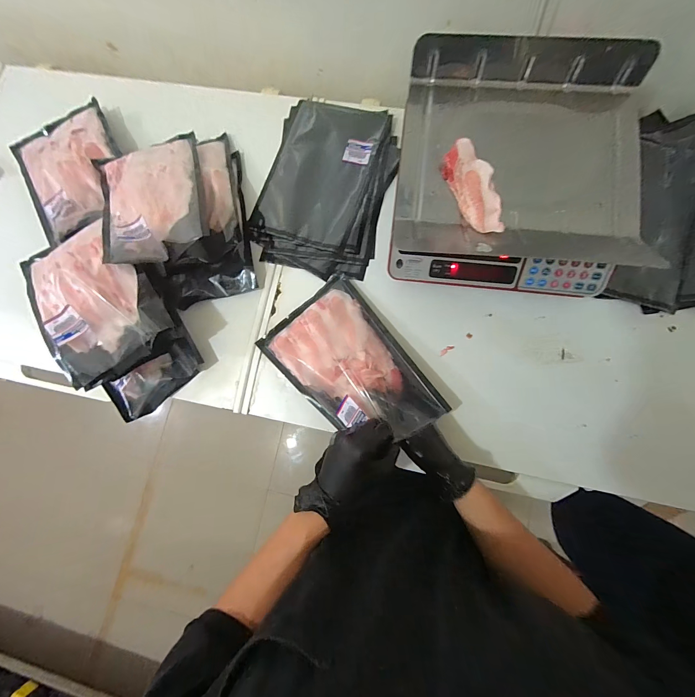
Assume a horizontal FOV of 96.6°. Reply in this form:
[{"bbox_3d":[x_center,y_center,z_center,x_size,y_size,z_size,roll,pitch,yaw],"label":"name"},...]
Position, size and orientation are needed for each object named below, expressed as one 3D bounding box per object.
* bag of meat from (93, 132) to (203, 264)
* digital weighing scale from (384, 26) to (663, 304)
[{"bbox_3d":[-0.343,-0.267,0.542,0.178,0.033,0.281,-22,70,2],"label":"bag of meat"},{"bbox_3d":[0.256,-0.274,0.487,0.347,0.110,0.336,7,82,4],"label":"digital weighing scale"}]

